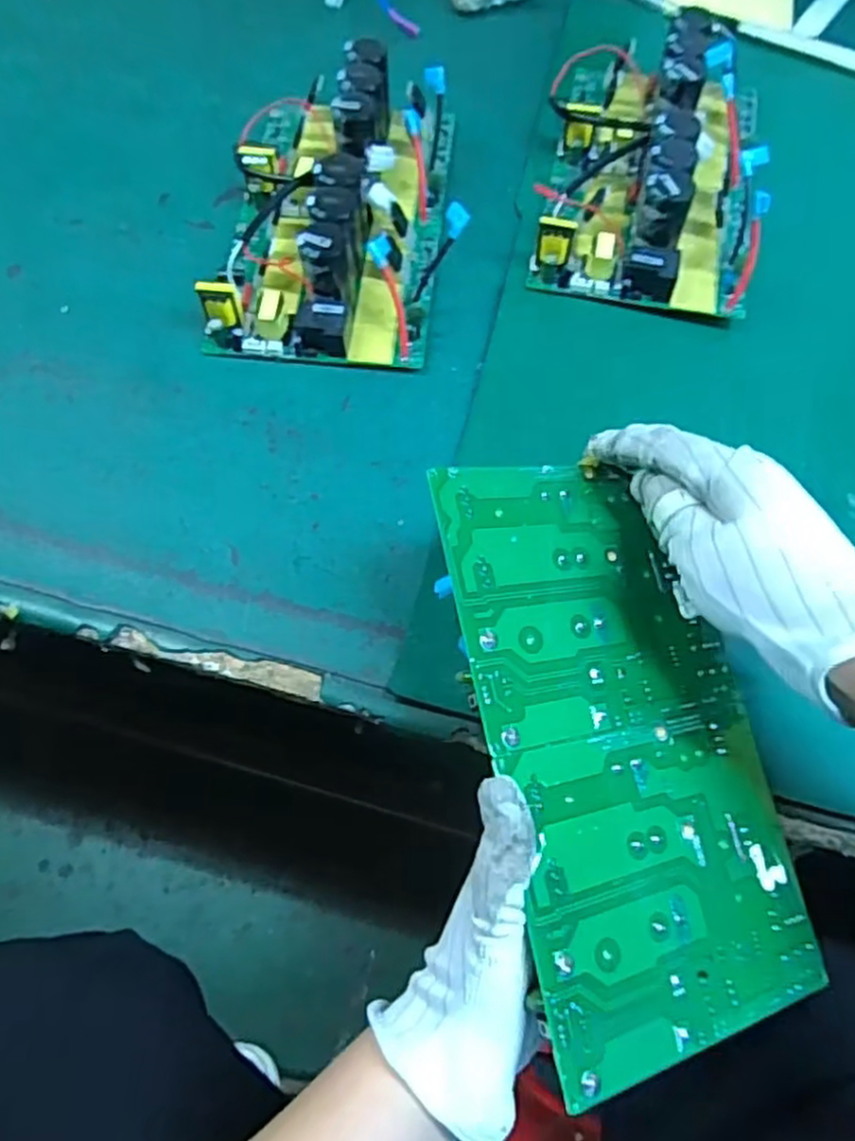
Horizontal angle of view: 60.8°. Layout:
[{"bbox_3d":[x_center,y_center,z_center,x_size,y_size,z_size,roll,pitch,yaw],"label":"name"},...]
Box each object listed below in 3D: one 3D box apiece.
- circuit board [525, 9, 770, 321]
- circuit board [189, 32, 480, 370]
[{"bbox_3d":[0.154,-0.289,0.497,0.151,0.059,0.247,14,66,6],"label":"circuit board"},{"bbox_3d":[-0.060,-0.247,0.477,0.142,0.056,0.238,3,65,1],"label":"circuit board"}]

